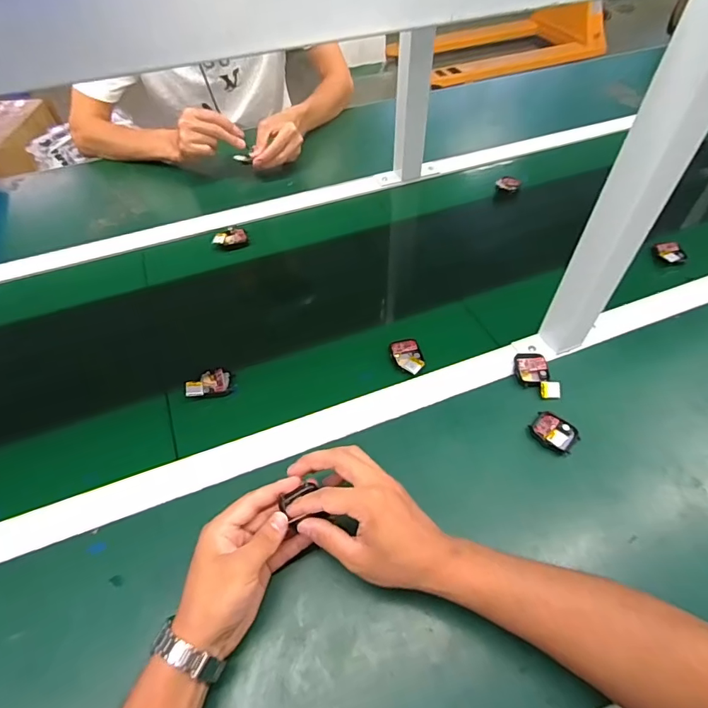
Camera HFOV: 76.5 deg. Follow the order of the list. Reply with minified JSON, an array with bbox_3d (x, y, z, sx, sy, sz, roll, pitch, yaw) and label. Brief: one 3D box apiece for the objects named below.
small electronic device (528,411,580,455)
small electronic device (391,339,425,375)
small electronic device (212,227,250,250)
[{"bbox_3d":[0.222,0.086,0.497,0.048,0.011,0.039,36,60,25],"label":"small electronic device"},{"bbox_3d":[0.067,0.004,0.563,0.035,0.008,0.059,-18,45,1],"label":"small electronic device"},{"bbox_3d":[-0.199,-0.187,0.722,0.054,0.018,0.041,-14,53,-11],"label":"small electronic device"}]

